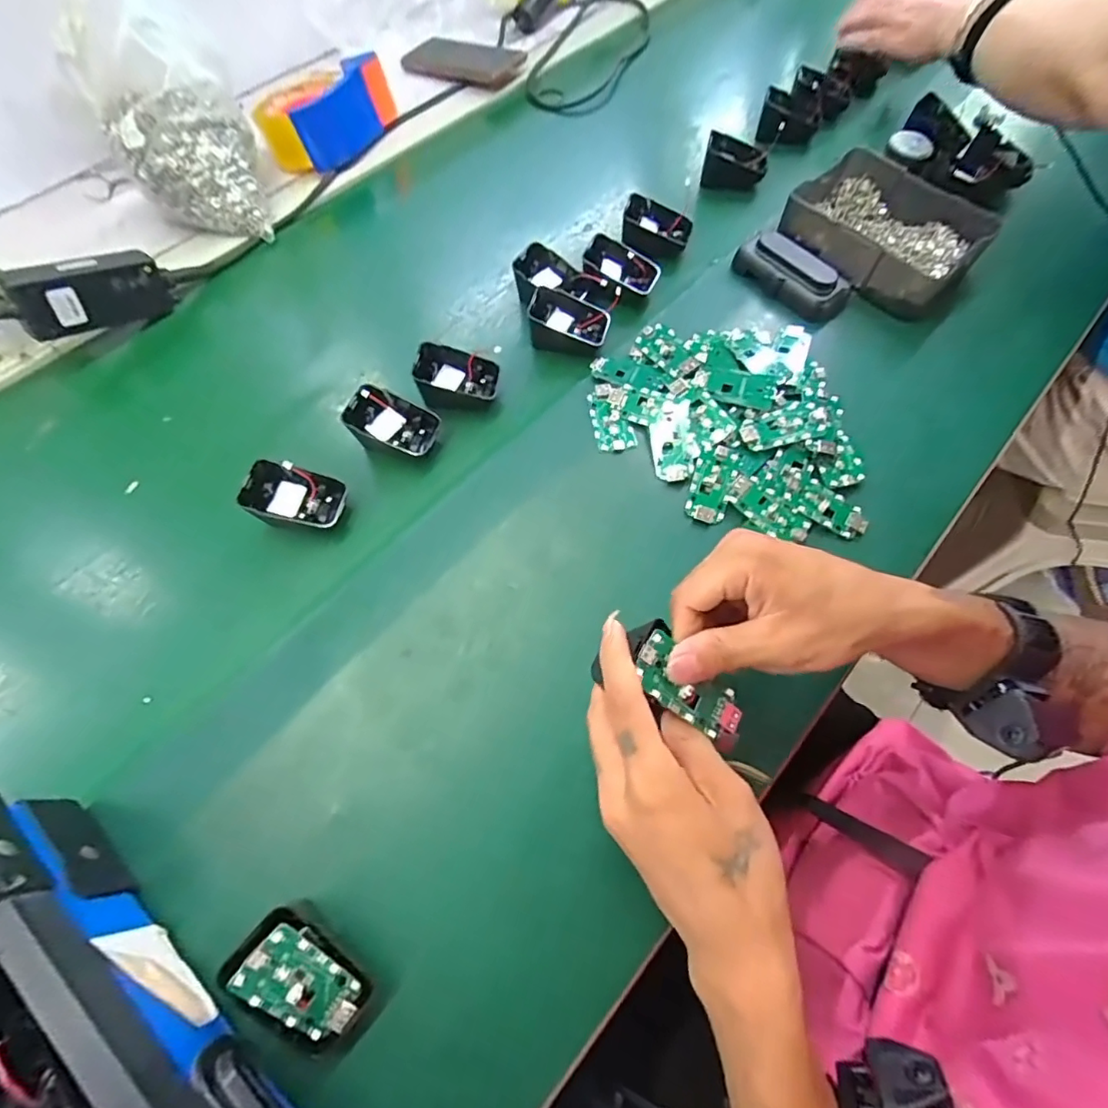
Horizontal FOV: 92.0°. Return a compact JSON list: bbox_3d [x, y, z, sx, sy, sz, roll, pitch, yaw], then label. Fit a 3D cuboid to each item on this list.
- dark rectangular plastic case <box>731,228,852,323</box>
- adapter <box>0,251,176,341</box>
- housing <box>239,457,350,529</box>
[{"bbox_3d":[0.218,-0.259,0.492,0.044,0.030,0.105,-37,68,-15],"label":"dark rectangular plastic case"},{"bbox_3d":[-0.411,-0.235,0.480,0.025,0.052,0.119,37,50,18],"label":"adapter"},{"bbox_3d":[-0.192,-0.042,0.399,0.065,0.044,0.046,10,64,7],"label":"housing"}]

